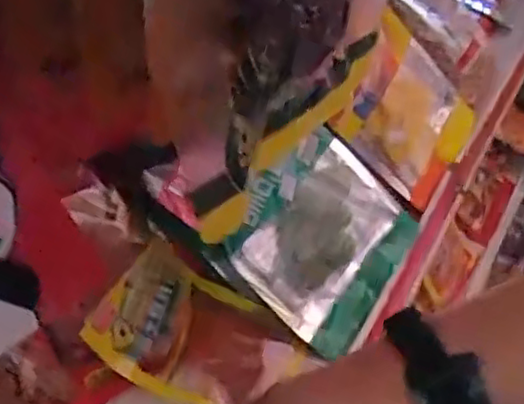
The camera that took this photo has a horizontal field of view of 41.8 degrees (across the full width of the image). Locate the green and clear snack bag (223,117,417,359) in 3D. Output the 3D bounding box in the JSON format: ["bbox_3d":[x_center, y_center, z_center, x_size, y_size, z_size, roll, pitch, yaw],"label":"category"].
[{"bbox_3d":[0.052,0.023,0.593,0.146,0.032,0.170,42,60,-8],"label":"green and clear snack bag"}]

